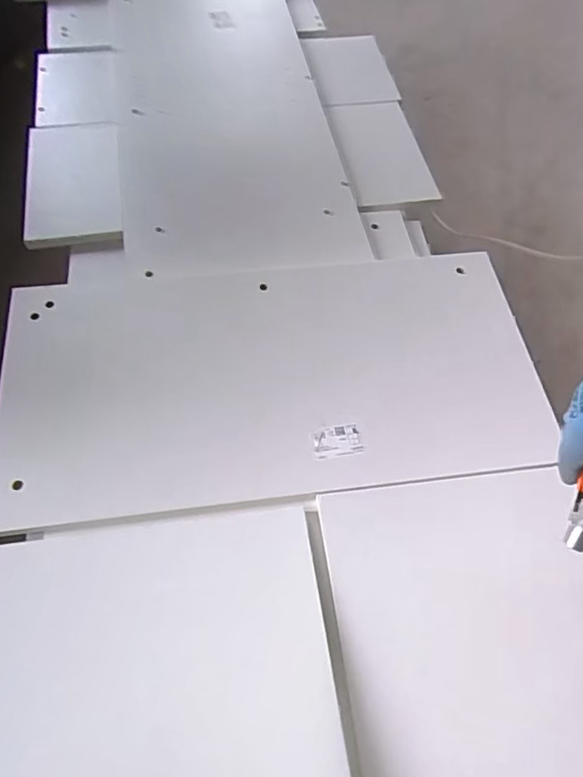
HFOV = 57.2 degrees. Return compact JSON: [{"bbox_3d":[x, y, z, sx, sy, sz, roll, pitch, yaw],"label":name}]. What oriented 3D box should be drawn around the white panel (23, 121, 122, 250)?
[{"bbox_3d":[-0.366,-0.350,0.892,0.154,0.020,0.291,-9,62,-8],"label":"white panel"}]

